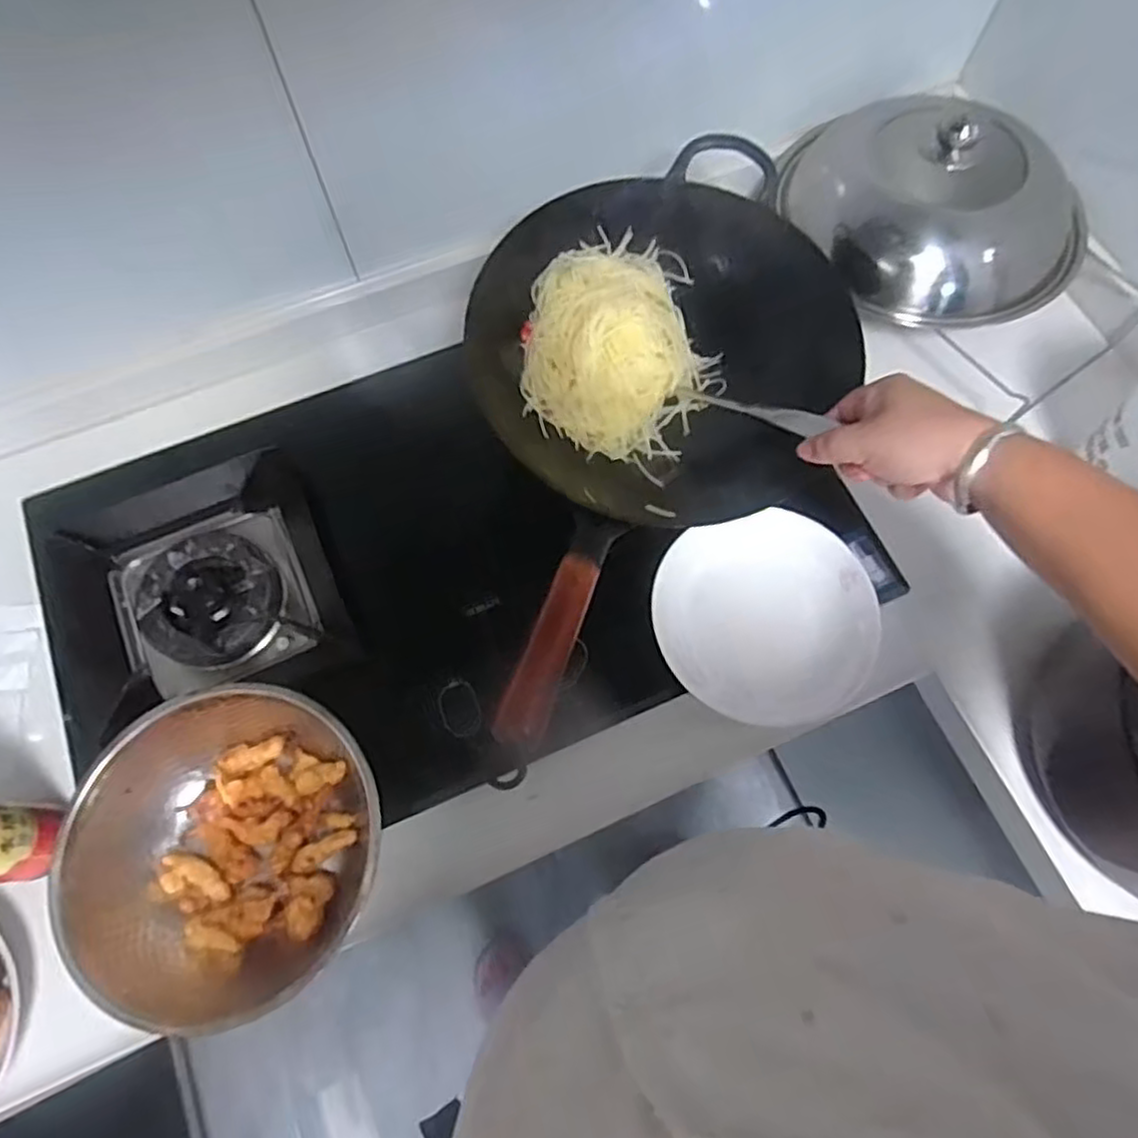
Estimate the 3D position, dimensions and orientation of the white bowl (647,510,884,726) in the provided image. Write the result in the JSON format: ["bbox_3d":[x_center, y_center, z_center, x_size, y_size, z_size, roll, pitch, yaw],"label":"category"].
[{"bbox_3d":[0.181,0.045,0.655,0.199,0.046,0.183,1,68,-2],"label":"white bowl"}]

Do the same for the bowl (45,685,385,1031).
[{"bbox_3d":[-0.272,0.224,0.582,0.235,0.111,0.231,1,68,-2],"label":"bowl"}]

